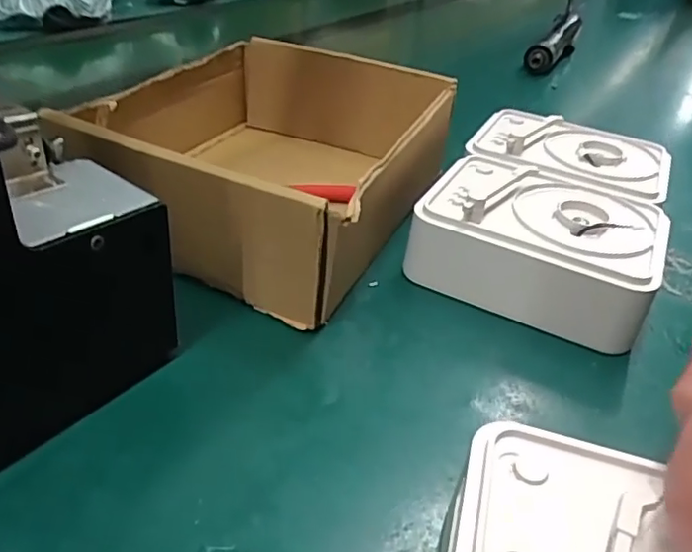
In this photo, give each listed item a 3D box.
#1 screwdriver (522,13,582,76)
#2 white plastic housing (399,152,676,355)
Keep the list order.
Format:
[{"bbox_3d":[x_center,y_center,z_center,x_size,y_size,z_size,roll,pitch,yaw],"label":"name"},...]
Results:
[{"bbox_3d":[0.271,-0.298,0.763,0.033,0.036,0.213,20,38,22],"label":"screwdriver"},{"bbox_3d":[0.105,-0.018,0.333,0.126,0.048,0.107,22,39,19],"label":"white plastic housing"}]

